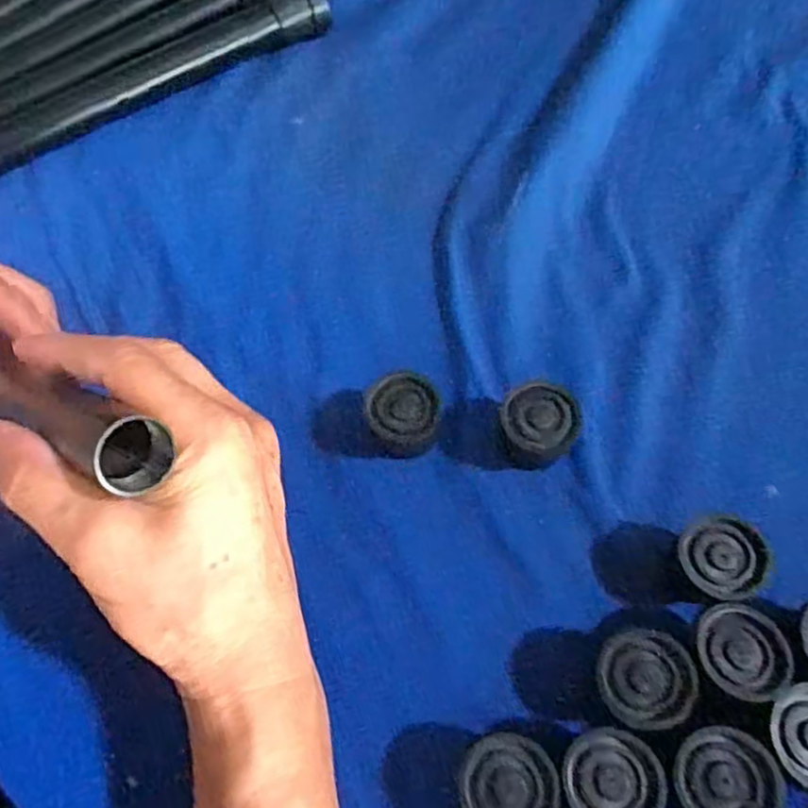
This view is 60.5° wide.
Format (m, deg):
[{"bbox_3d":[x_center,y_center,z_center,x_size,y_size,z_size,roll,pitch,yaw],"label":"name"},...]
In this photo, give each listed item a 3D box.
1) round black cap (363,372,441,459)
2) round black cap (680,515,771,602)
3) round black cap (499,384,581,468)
[{"bbox_3d":[0.000,0.005,0.329,0.032,0.030,0.031,-2,66,4],"label":"round black cap"},{"bbox_3d":[0.130,0.067,0.293,0.032,0.033,0.032,-2,66,4],"label":"round black cap"},{"bbox_3d":[0.062,0.010,0.319,0.030,0.034,0.031,-2,66,4],"label":"round black cap"}]

